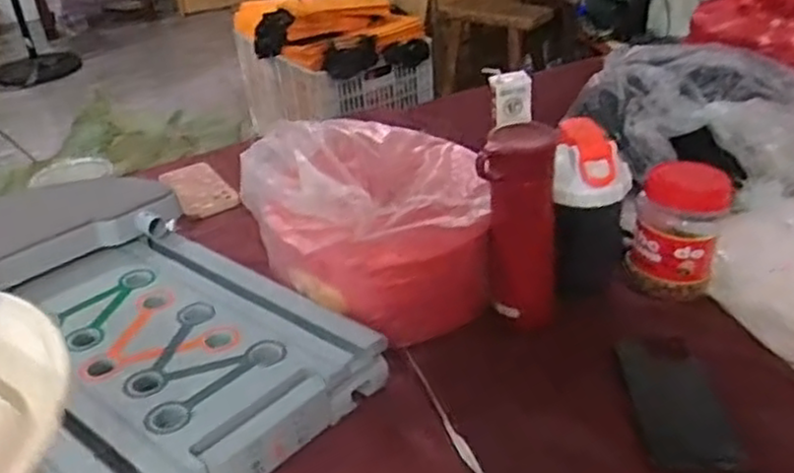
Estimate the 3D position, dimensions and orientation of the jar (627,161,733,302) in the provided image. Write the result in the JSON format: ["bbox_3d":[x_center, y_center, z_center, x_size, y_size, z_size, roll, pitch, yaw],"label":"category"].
[{"bbox_3d":[0.311,-0.007,0.812,0.094,0.130,0.082,10,35,21],"label":"jar"}]

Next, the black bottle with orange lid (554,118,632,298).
[{"bbox_3d":[0.211,-0.025,0.796,0.080,0.185,0.095,4,33,12],"label":"black bottle with orange lid"}]

